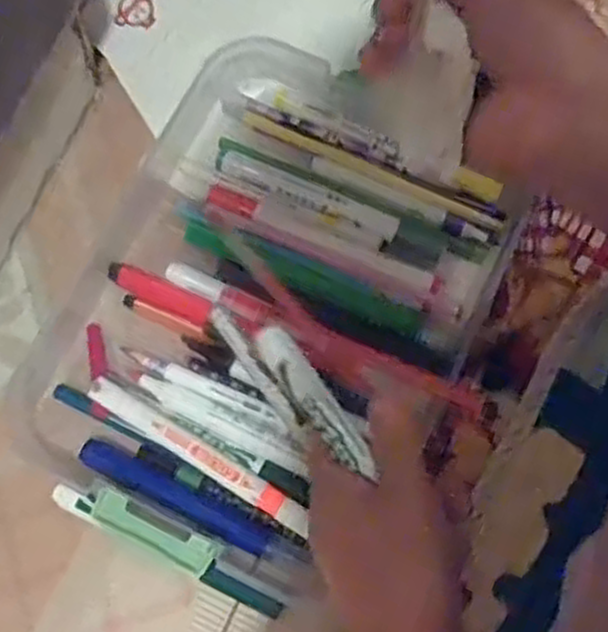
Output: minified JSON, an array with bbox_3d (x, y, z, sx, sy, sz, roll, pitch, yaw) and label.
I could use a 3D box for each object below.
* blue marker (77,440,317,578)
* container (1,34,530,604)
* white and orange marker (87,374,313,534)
[{"bbox_3d":[-0.061,0.104,0.432,0.139,0.016,0.015,26,76,7],"label":"blue marker"},{"bbox_3d":[-0.022,-0.012,0.457,0.220,0.043,0.280,27,76,7],"label":"container"},{"bbox_3d":[-0.056,0.074,0.426,0.134,0.016,0.014,31,77,8],"label":"white and orange marker"}]

